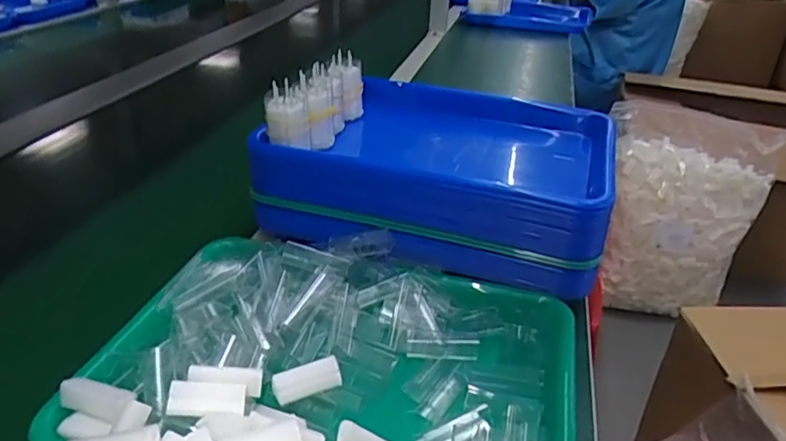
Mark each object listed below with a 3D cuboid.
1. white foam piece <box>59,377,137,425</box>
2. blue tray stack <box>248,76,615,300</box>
[{"bbox_3d":[-0.192,0.114,0.377,0.046,0.012,0.021,12,32,16],"label":"white foam piece"},{"bbox_3d":[0.051,-0.055,0.605,0.315,0.092,0.233,11,32,14],"label":"blue tray stack"}]

